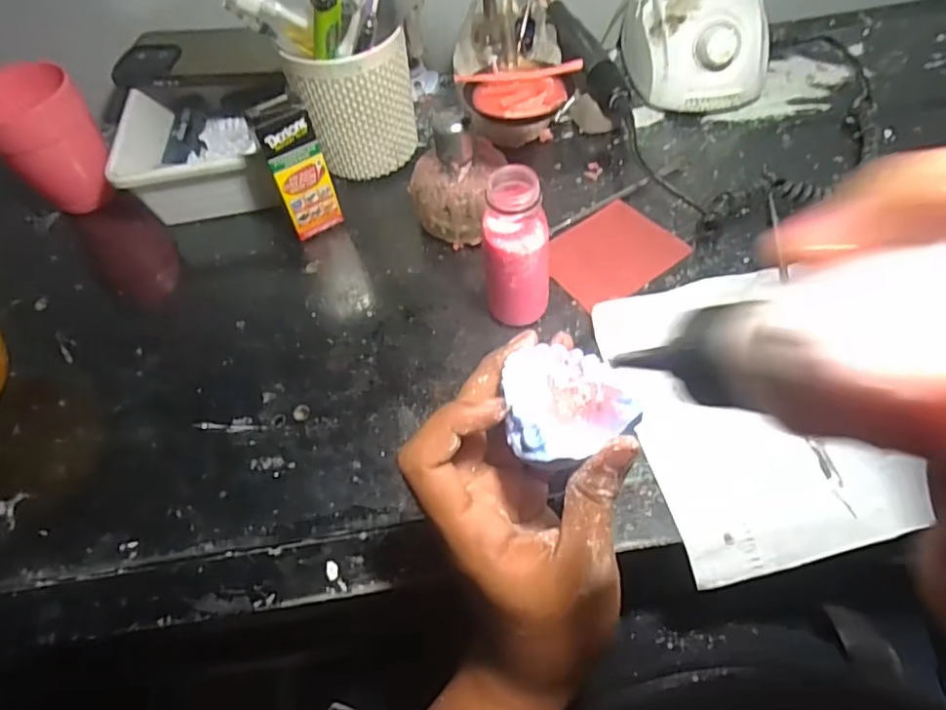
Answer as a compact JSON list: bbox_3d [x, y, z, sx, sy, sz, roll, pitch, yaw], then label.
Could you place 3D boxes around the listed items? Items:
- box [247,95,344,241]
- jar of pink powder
[{"bbox_3d":[-0.128,-0.134,0.446,0.038,0.111,0.017,-33,59,-16],"label":"box"},{"bbox_3d":[0.028,-0.059,0.374,0.038,0.110,0.035,-2,56,4],"label":"jar of pink powder"}]

